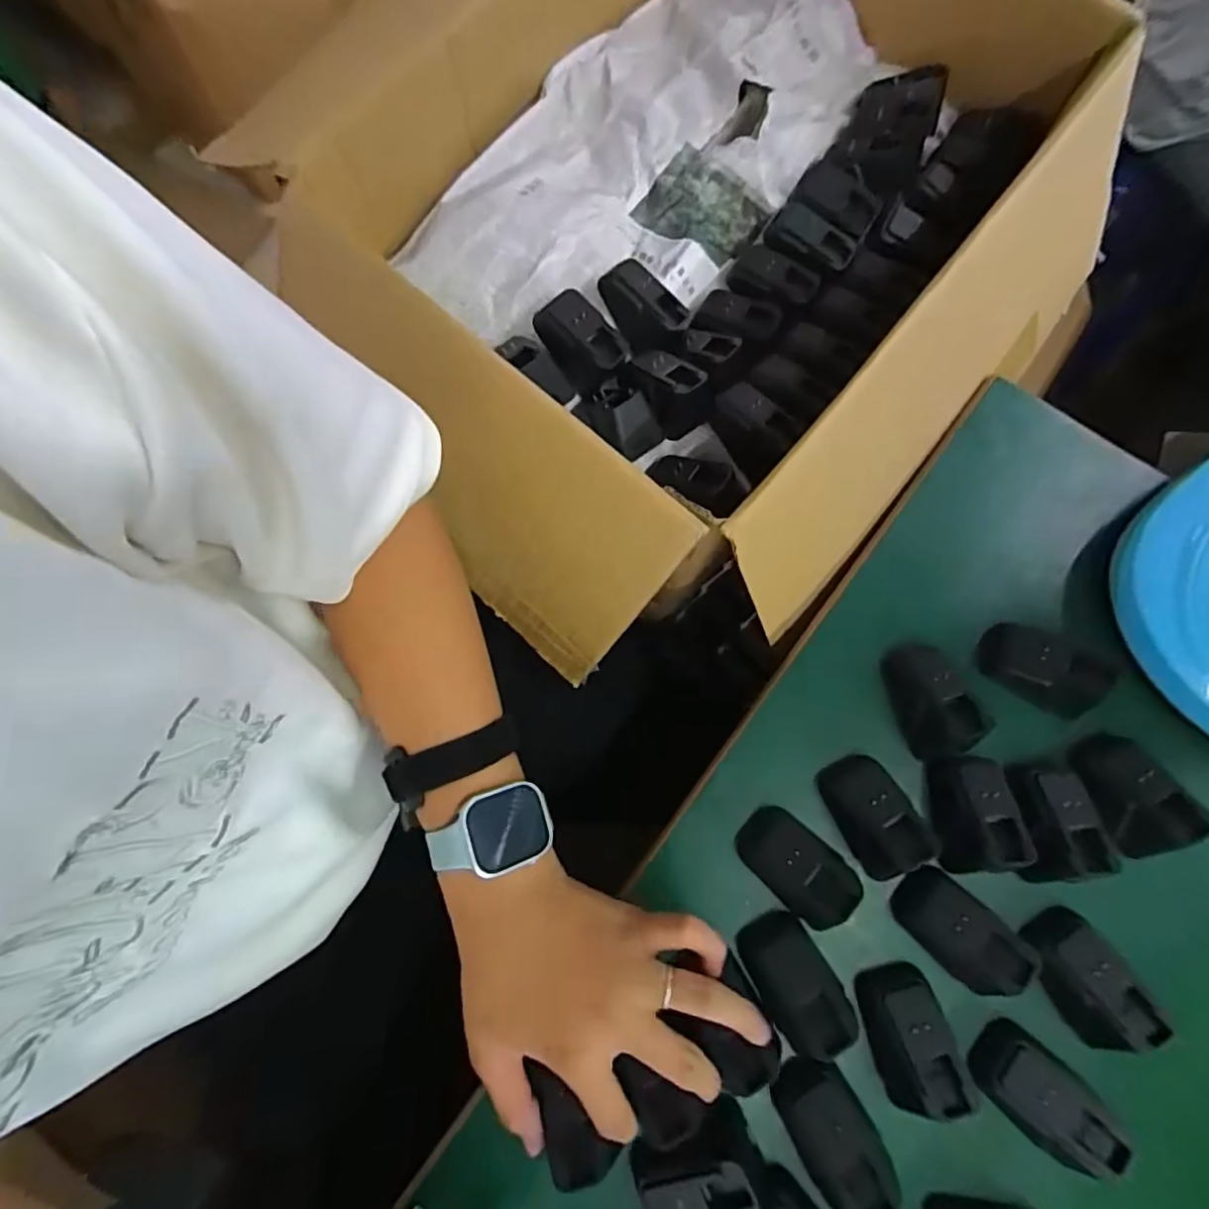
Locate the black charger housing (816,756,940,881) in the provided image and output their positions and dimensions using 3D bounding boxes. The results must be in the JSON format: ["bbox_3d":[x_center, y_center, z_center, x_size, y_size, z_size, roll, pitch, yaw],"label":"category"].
[{"bbox_3d":[0.167,0.132,0.372,0.041,0.035,0.072,-25,79,-7],"label":"black charger housing"}]

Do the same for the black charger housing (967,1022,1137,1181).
[{"bbox_3d":[0.244,0.273,0.336,0.067,0.037,0.045,44,80,8],"label":"black charger housing"}]

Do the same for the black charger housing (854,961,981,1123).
[{"bbox_3d":[0.177,0.252,0.345,0.040,0.035,0.069,-14,78,-5],"label":"black charger housing"}]

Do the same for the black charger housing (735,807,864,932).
[{"bbox_3d":[0.117,0.159,0.366,0.068,0.036,0.042,40,79,7],"label":"black charger housing"}]

